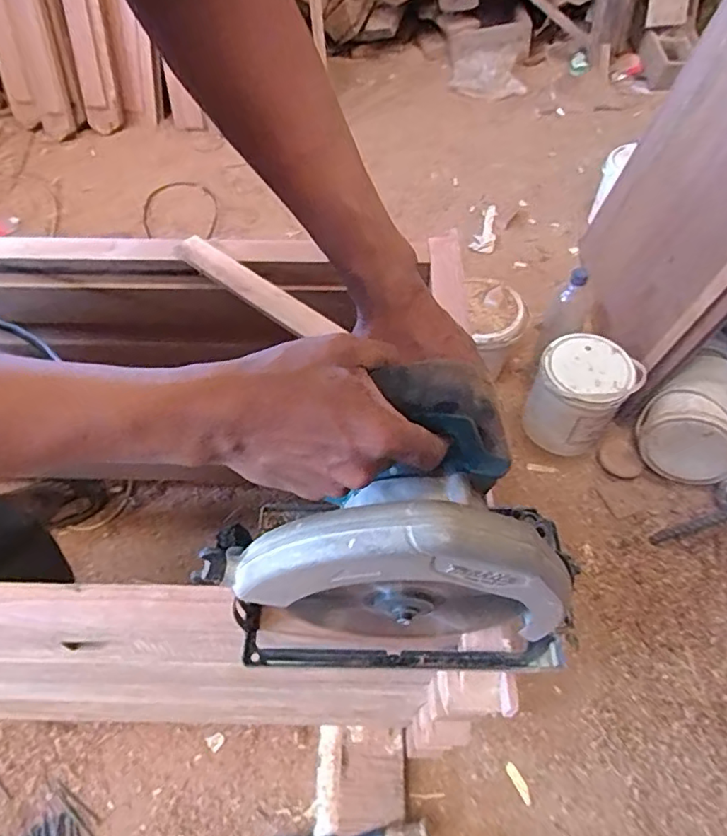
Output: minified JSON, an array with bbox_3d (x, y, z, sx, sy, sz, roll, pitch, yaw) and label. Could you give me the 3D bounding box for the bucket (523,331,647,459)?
[{"bbox_3d":[0.453,-0.038,1.208,0.176,0.232,0.171,0,55,1],"label":"bucket"}]

